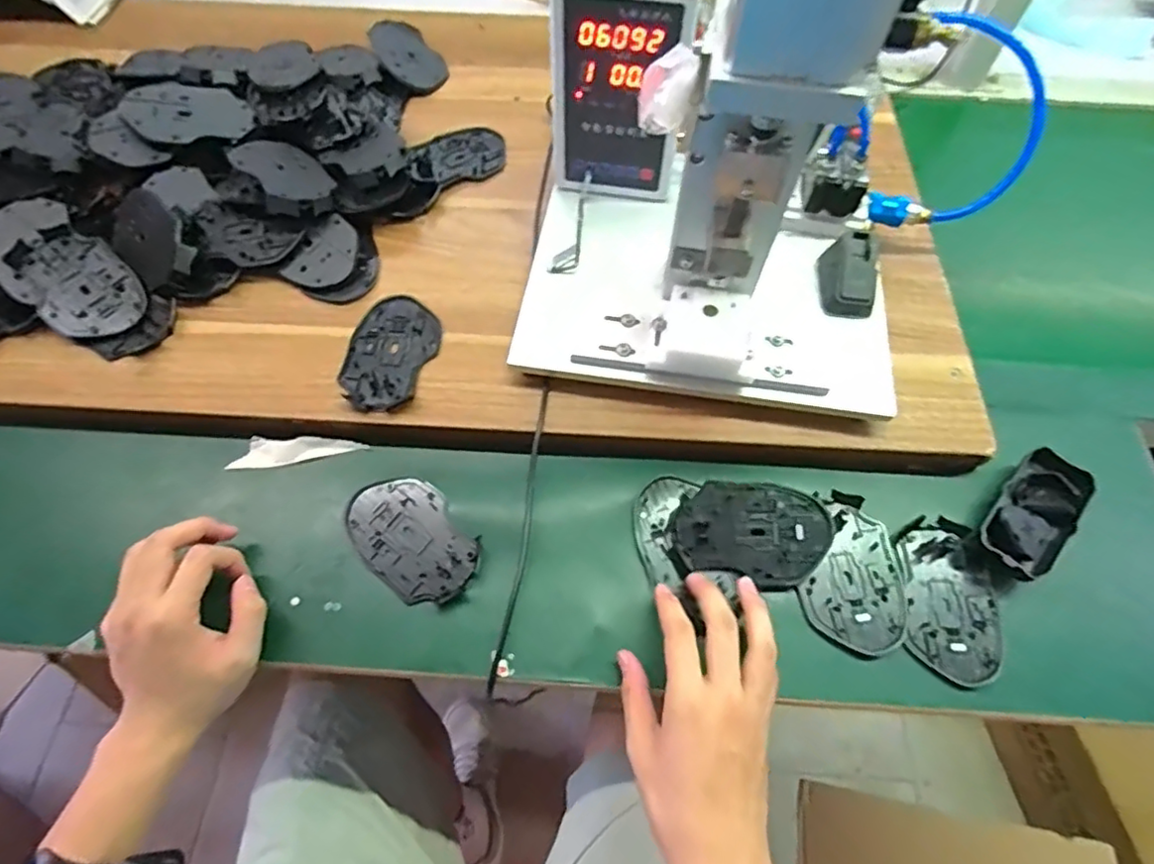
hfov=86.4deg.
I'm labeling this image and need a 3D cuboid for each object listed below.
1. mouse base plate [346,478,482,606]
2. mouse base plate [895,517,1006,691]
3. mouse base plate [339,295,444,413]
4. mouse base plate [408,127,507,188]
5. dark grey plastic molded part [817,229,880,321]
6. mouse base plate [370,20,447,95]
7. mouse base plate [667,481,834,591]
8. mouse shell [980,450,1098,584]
[{"bbox_3d":[-0.127,0.082,0.474,0.071,0.008,0.110,-40,69,-19],"label":"mouse base plate"},{"bbox_3d":[0.274,0.122,0.449,0.067,0.007,0.114,9,63,4],"label":"mouse base plate"},{"bbox_3d":[-0.158,-0.068,0.521,0.071,0.006,0.115,10,63,5],"label":"mouse base plate"},{"bbox_3d":[-0.122,-0.286,0.636,0.102,0.012,0.069,-23,65,-12],"label":"mouse base plate"},{"bbox_3d":[0.227,-0.132,0.509,0.041,0.032,0.064,0,62,0],"label":"dark grey plastic molded part"},{"bbox_3d":[-0.200,-0.439,0.709,0.079,0.010,0.125,-31,77,-36],"label":"mouse base plate"},{"bbox_3d":[0.130,0.076,0.464,0.112,0.019,0.072,9,63,4],"label":"mouse base plate"},{"bbox_3d":[0.351,0.063,0.469,0.112,0.022,0.053,-41,70,-19],"label":"mouse shell"}]

